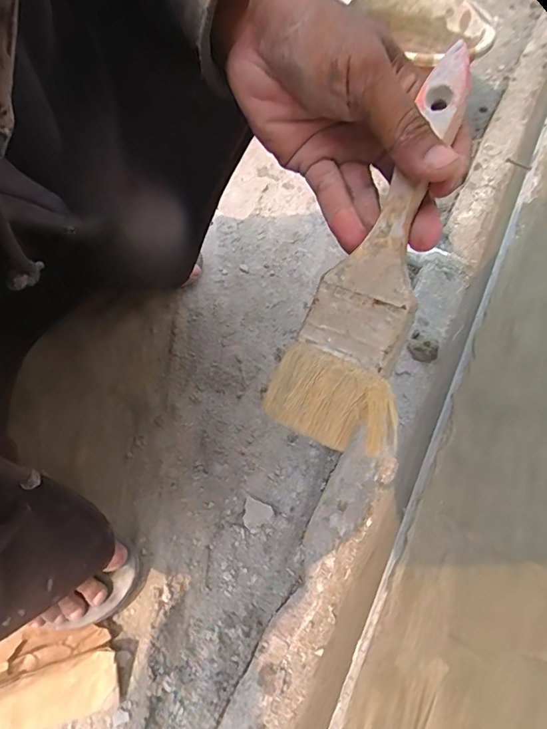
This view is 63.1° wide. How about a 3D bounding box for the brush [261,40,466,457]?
[{"bbox_3d":[0.061,-0.048,0.212,0.062,0.010,0.188,29,93,21],"label":"brush"}]

